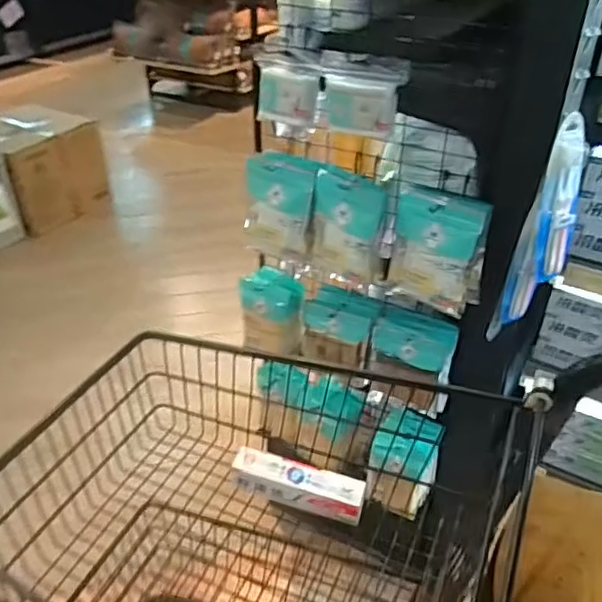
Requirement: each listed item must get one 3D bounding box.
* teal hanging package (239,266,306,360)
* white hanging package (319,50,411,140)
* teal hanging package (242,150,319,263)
[{"bbox_3d":[-0.045,0.029,1.169,0.131,0.159,0.072,14,38,20],"label":"teal hanging package"},{"bbox_3d":[0.088,-0.299,0.870,0.127,0.107,0.042,12,37,17],"label":"white hanging package"},{"bbox_3d":[-0.039,-0.155,1.041,0.140,0.184,0.048,26,33,26],"label":"teal hanging package"}]

